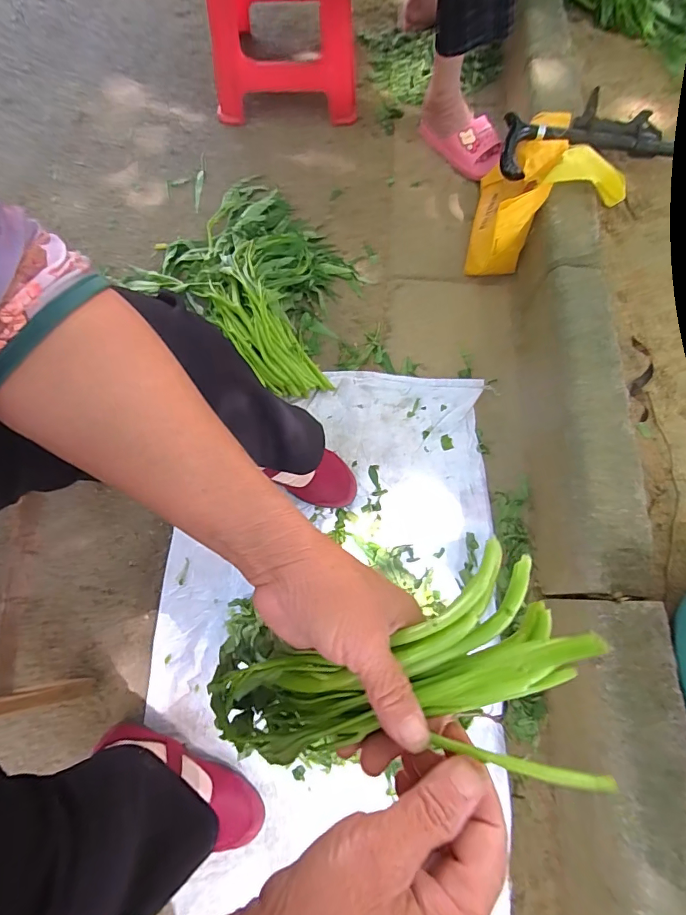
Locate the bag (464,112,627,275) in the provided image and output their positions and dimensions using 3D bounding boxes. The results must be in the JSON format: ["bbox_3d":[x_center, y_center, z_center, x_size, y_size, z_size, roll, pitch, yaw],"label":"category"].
[{"bbox_3d":[0.361,-0.464,0.776,0.224,0.195,0.290,20,73,6],"label":"bag"}]

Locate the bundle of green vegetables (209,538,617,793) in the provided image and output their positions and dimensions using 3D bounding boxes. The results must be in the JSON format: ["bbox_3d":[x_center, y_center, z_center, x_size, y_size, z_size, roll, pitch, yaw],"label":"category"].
[{"bbox_3d":[0.011,0.126,0.254,0.247,0.053,0.102,-24,70,26],"label":"bundle of green vegetables"}]

